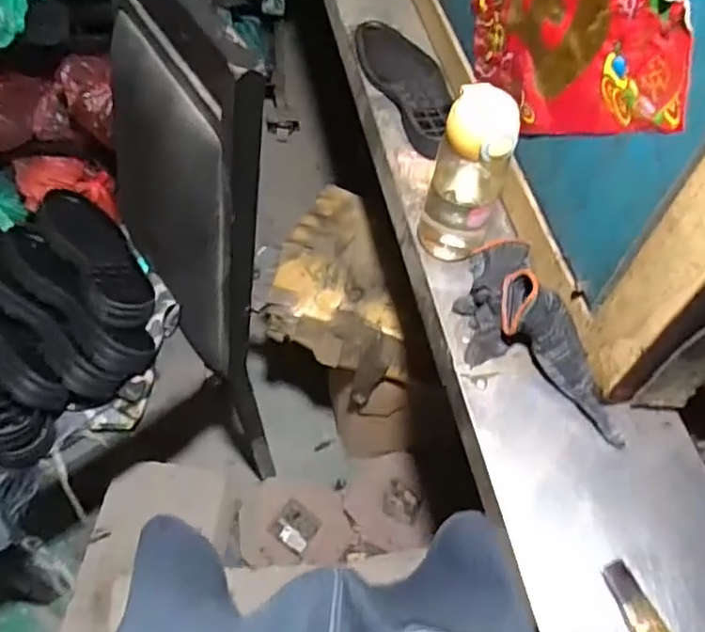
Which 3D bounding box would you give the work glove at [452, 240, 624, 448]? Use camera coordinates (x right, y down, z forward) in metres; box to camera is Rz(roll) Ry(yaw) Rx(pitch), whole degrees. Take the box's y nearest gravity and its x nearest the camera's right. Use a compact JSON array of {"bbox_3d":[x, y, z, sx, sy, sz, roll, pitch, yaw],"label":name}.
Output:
[{"bbox_3d":[0.172,0.017,0.618,0.107,0.061,0.242,-12,58,-12],"label":"work glove"}]

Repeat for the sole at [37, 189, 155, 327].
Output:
[{"bbox_3d":[-0.356,-0.080,0.887,0.102,0.038,0.268,-1,44,-49],"label":"sole"}]

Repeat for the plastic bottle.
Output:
[{"bbox_3d":[0.119,-0.140,0.645,0.073,0.195,0.083,18,57,7],"label":"plastic bottle"}]

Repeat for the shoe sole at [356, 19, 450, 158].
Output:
[{"bbox_3d":[0.083,-0.332,0.877,0.104,0.030,0.290,-13,58,-13],"label":"shoe sole"}]

